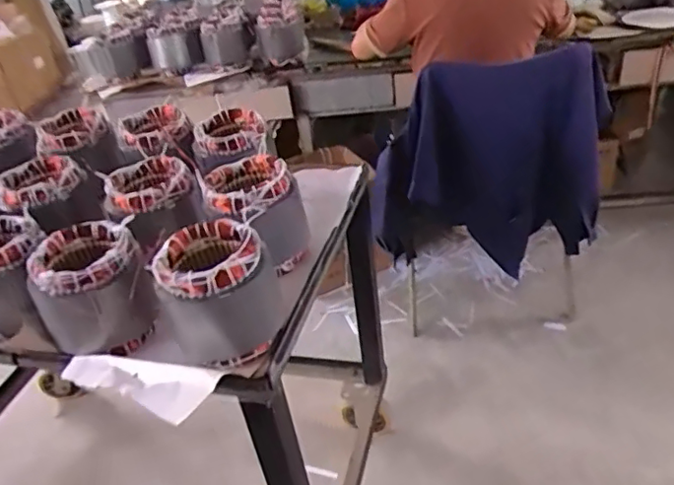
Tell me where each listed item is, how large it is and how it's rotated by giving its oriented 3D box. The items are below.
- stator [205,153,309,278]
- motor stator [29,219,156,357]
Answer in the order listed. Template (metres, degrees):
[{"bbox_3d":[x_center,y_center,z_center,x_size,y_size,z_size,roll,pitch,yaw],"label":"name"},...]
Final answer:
[{"bbox_3d":[-0.133,-0.047,0.977,0.139,0.145,0.146,-13,35,-7],"label":"stator"},{"bbox_3d":[-0.349,0.075,0.851,0.141,0.159,0.139,-24,38,-21],"label":"motor stator"}]

